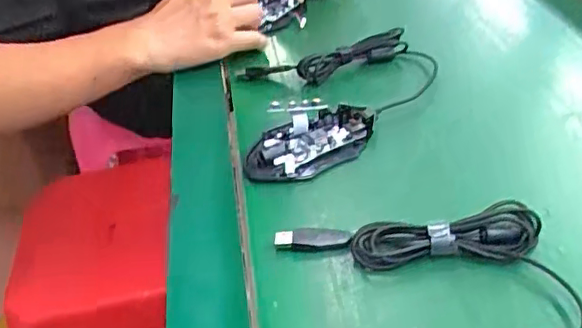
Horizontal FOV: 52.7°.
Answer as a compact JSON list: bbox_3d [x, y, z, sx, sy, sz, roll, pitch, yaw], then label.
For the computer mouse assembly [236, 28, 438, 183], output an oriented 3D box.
[{"bbox_3d":[0.048,-0.064,0.535,0.185,0.023,0.185,-8,39,-2],"label":"computer mouse assembly"}]

